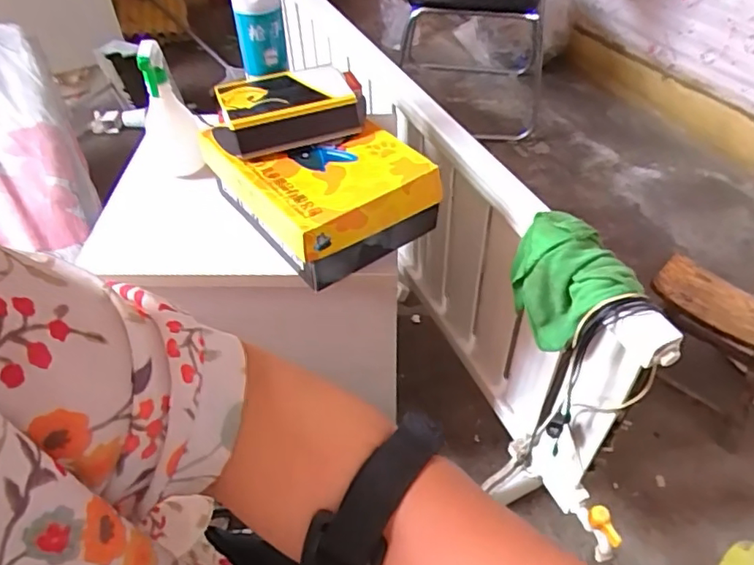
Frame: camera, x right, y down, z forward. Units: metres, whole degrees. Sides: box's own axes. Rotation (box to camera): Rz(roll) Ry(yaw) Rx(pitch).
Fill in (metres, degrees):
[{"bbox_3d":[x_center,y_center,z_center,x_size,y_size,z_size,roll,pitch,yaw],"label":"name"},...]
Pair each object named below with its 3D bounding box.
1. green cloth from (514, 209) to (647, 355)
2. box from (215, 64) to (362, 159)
[{"bbox_3d":[0.237,0.007,0.740,0.077,0.151,0.149,-21,50,-18],"label":"green cloth"},{"bbox_3d":[-0.111,-0.230,0.759,0.178,0.050,0.124,-13,48,-12],"label":"box"}]

